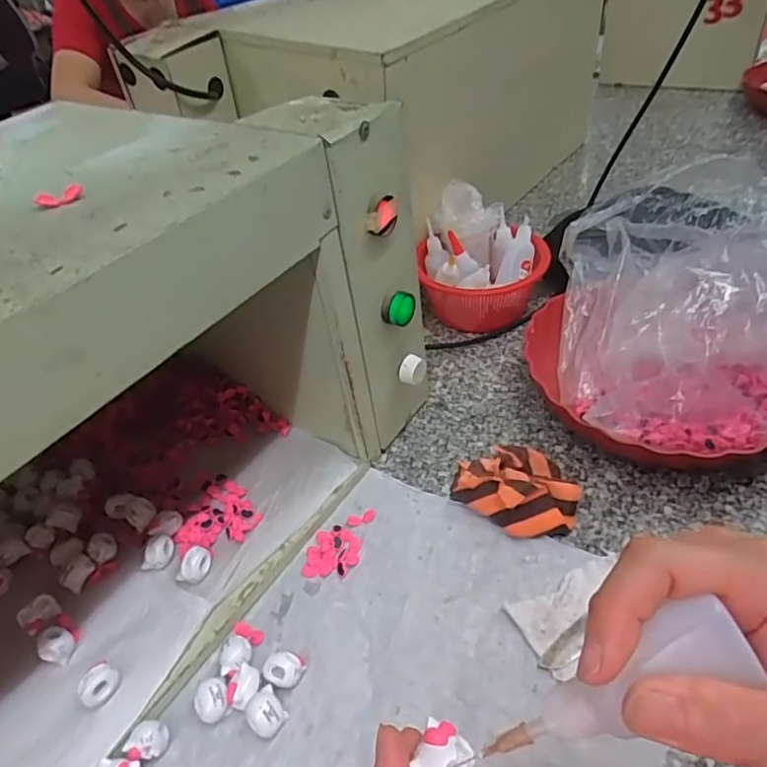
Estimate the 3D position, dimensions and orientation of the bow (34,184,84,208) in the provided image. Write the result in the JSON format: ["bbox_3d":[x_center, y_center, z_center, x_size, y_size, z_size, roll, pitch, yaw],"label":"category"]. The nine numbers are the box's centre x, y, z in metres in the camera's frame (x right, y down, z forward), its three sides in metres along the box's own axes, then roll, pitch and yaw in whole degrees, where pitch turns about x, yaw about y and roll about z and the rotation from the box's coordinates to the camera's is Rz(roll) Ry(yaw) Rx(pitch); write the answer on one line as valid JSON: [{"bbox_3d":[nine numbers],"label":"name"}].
[{"bbox_3d":[-0.169,-0.097,0.297,0.023,0.007,0.006,-22,43,-15],"label":"bow"}]

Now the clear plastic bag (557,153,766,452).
[{"bbox_3d":[0.290,-0.085,0.548,0.259,0.133,0.373,27,53,33],"label":"clear plastic bag"}]

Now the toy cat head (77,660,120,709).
[{"bbox_3d":[-0.186,0.199,0.374,0.019,0.019,0.024,20,48,24],"label":"toy cat head"}]

